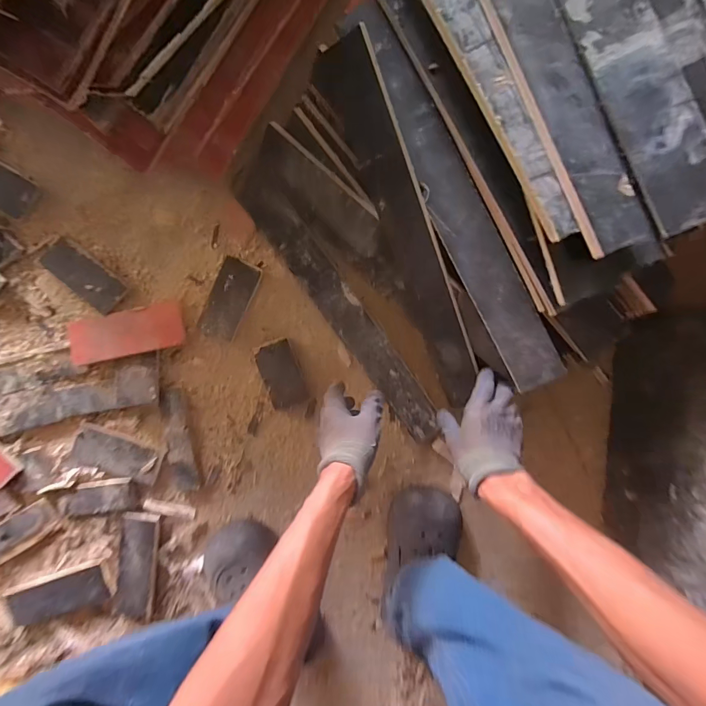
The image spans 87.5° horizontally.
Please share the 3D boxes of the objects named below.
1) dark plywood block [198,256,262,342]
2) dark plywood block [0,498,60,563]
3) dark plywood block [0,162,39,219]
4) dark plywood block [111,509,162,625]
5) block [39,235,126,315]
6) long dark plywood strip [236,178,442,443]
[{"bbox_3d":[-0.199,-0.084,0.592,0.064,0.011,0.128,22,94,-5],"label":"dark plywood block"},{"bbox_3d":[-0.569,0.305,0.608,0.173,0.014,0.056,-31,97,0],"label":"dark plywood block"},{"bbox_3d":[-0.532,-0.252,0.561,0.080,0.009,0.060,33,93,-6],"label":"dark plywood block"},{"bbox_3d":[-0.363,0.360,0.623,0.063,0.019,0.178,9,95,-4],"label":"dark plywood block"},{"bbox_3d":[-0.421,-0.121,0.573,0.126,0.017,0.053,39,93,-6],"label":"block"},{"bbox_3d":[-0.012,-0.065,0.600,0.065,0.024,0.496,-36,95,1],"label":"long dark plywood strip"}]

